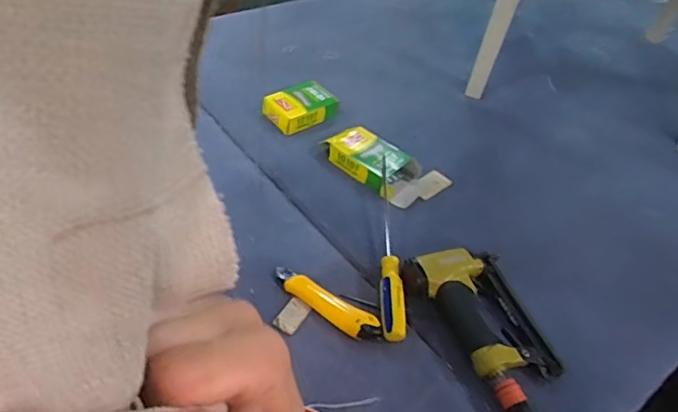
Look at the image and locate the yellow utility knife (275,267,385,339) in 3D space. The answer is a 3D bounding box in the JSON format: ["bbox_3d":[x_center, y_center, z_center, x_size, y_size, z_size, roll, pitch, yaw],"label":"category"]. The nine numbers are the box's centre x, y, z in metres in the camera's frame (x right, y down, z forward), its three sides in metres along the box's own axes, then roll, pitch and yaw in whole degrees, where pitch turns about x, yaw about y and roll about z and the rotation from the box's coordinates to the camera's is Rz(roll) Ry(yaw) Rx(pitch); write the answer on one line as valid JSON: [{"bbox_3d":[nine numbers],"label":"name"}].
[{"bbox_3d":[-0.017,0.122,0.673,0.159,0.016,0.034,31,49,20],"label":"yellow utility knife"}]

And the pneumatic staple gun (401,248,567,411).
[{"bbox_3d":[0.193,0.149,0.644,0.123,0.056,0.247,-21,52,-27],"label":"pneumatic staple gun"}]

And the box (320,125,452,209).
[{"bbox_3d":[0.073,-0.071,0.842,0.188,0.044,0.113,38,51,25],"label":"box"}]

